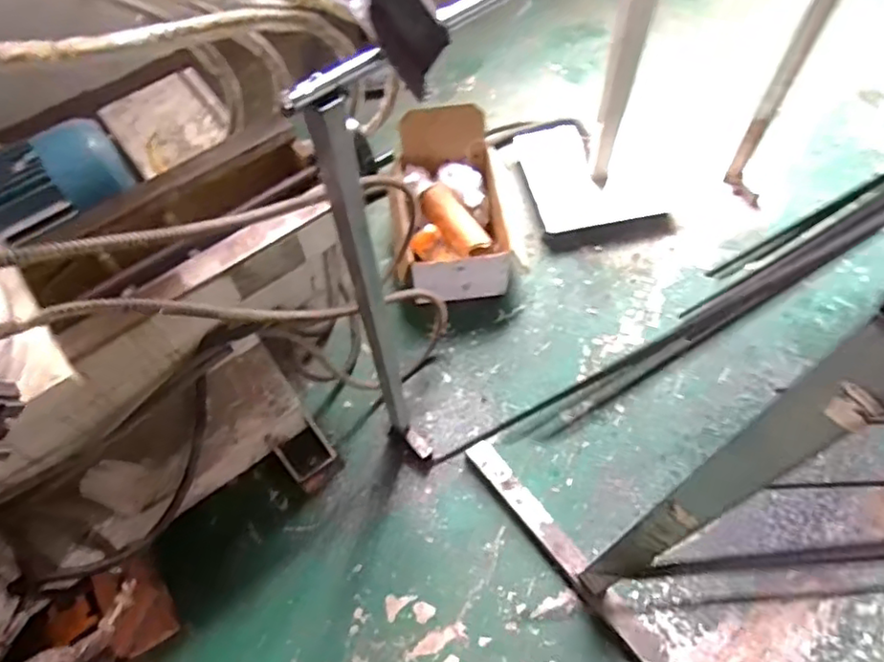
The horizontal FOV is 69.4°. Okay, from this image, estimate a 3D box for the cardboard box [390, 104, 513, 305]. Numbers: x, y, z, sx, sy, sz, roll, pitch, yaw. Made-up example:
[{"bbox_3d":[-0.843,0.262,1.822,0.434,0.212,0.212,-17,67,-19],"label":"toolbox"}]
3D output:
[{"bbox_3d":[0.016,-0.308,1.686,0.289,0.241,0.496,-6,62,-2],"label":"cardboard box"}]

